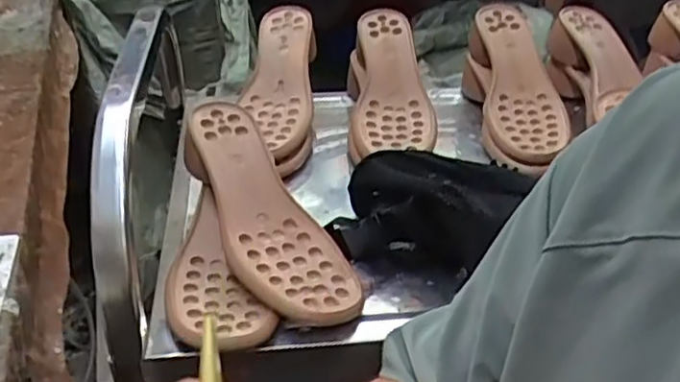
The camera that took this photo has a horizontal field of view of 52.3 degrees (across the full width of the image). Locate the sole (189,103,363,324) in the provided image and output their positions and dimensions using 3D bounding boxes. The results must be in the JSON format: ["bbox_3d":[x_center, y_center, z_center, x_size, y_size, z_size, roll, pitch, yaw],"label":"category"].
[{"bbox_3d":[-0.065,0.016,0.588,0.086,0.022,0.232,-16,57,-26],"label":"sole"}]

